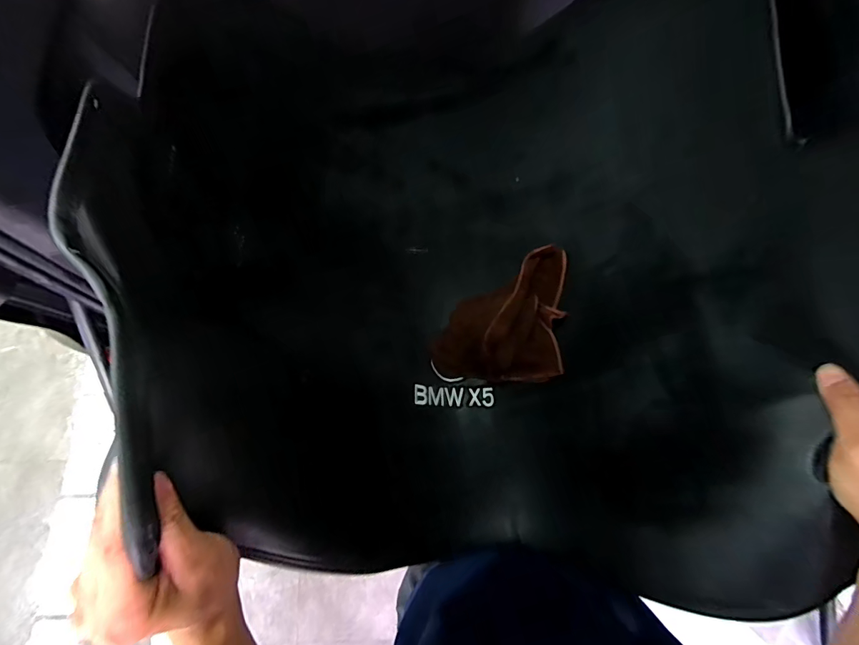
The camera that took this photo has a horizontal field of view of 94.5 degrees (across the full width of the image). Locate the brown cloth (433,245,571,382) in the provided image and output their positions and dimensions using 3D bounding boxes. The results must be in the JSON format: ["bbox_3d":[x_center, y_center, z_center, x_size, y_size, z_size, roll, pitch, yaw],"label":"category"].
[{"bbox_3d":[0.122,-0.017,0.681,0.202,0.039,0.226,5,76,21],"label":"brown cloth"}]

